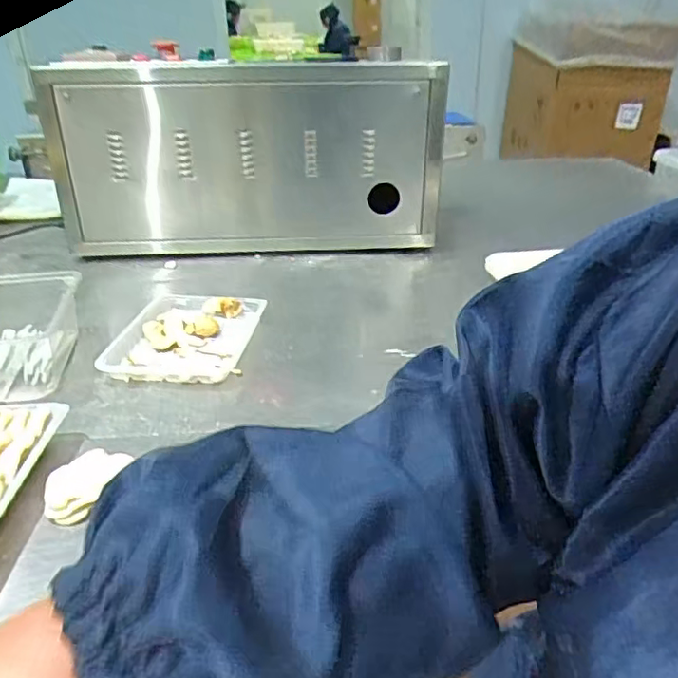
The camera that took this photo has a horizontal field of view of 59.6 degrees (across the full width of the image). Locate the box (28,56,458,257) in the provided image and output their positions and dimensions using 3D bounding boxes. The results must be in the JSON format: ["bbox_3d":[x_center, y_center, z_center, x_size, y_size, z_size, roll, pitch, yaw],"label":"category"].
[{"bbox_3d":[-0.112,-0.274,0.890,0.544,0.268,0.210,-1,28,0],"label":"box"}]

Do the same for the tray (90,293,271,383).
[{"bbox_3d":[-0.158,-0.004,0.630,0.132,0.024,0.166,0,28,2],"label":"tray"}]

